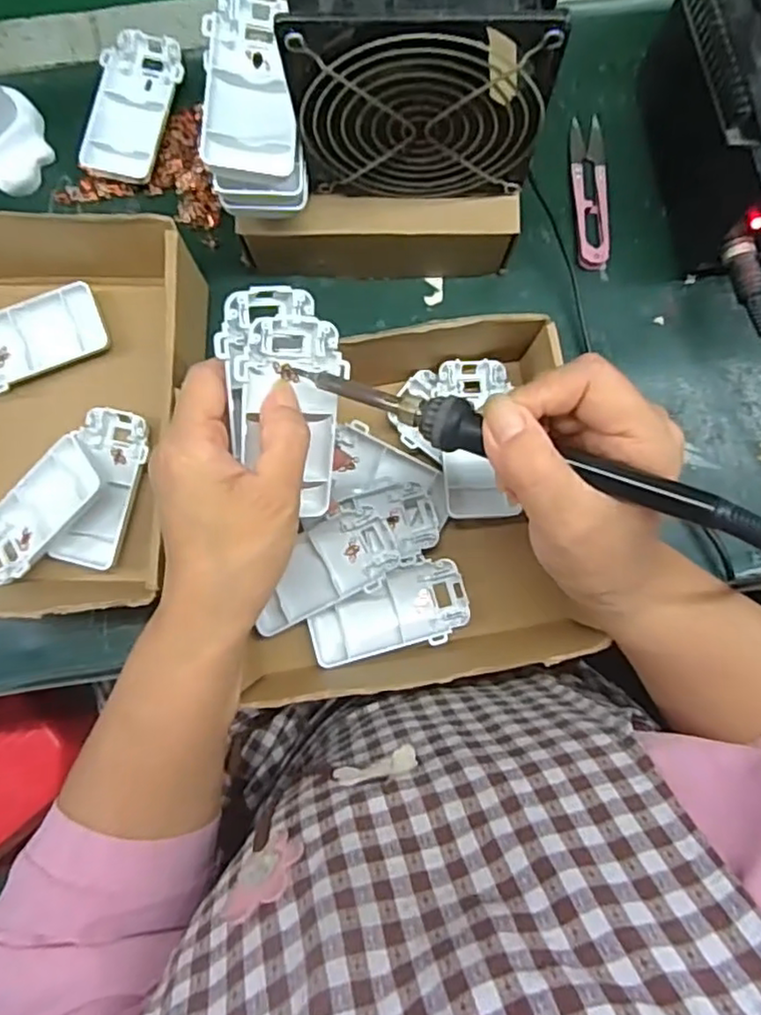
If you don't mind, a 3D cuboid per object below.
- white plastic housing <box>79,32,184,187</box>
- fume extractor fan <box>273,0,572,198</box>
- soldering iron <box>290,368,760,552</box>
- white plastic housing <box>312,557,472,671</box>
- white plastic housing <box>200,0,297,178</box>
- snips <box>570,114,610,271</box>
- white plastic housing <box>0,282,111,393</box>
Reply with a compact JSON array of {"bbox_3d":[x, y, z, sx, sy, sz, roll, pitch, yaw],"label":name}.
[{"bbox_3d":[-0.158,-0.256,0.421,0.049,0.017,0.095,9,85,0],"label":"white plastic housing"},{"bbox_3d":[0.018,-0.203,0.313,0.117,0.113,0.044,3,85,0],"label":"fume extractor fan"},{"bbox_3d":[0.055,-0.023,0.267,0.216,0.021,0.019,20,85,17],"label":"soldering iron"},{"bbox_3d":[0.005,0.063,0.395,0.094,0.022,0.045,-14,85,-1],"label":"white plastic housing"},{"bbox_3d":[-0.066,-0.213,0.330,0.044,0.016,0.092,0,85,0],"label":"white plastic housing"},{"bbox_3d":[0.137,-0.206,0.424,0.023,0.012,0.103,0,85,0],"label":"snips"},{"bbox_3d":[-0.220,-0.105,0.408,0.094,0.012,0.050,-22,86,-2],"label":"white plastic housing"}]

